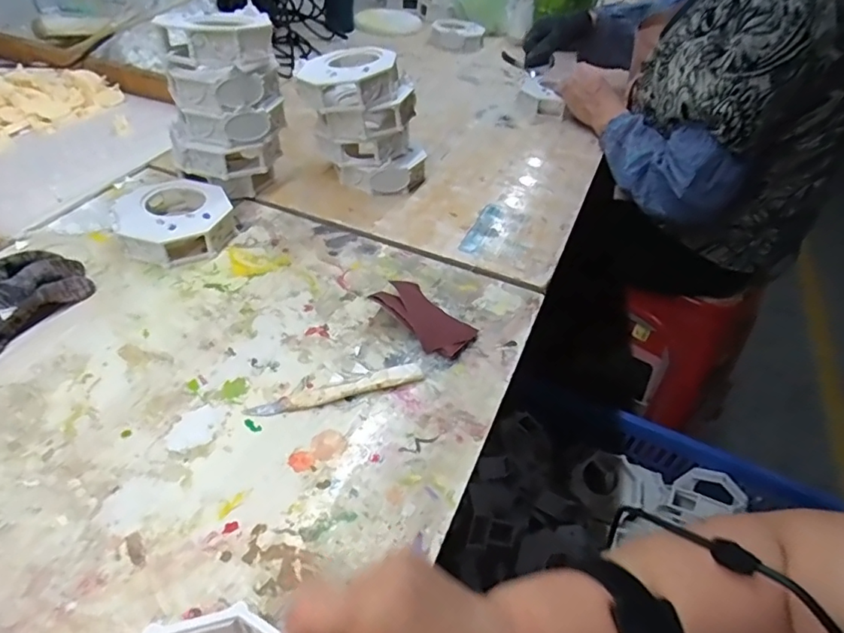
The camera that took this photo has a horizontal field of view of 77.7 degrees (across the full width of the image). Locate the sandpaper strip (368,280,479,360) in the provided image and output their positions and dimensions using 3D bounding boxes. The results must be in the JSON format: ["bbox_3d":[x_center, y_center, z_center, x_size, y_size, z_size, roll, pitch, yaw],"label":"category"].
[{"bbox_3d":[0.005,-0.001,0.505,0.094,0.026,0.060,32,49,24],"label":"sandpaper strip"}]

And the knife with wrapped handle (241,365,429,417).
[{"bbox_3d":[-0.070,0.062,0.441,0.146,0.008,0.019,-10,46,-16],"label":"knife with wrapped handle"}]

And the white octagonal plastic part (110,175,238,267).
[{"bbox_3d":[-0.276,-0.114,0.584,0.117,0.037,0.137,-20,49,-25],"label":"white octagonal plastic part"}]

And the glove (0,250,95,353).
[{"bbox_3d":[-0.366,0.000,0.456,0.063,0.031,0.169,12,44,6],"label":"glove"}]

